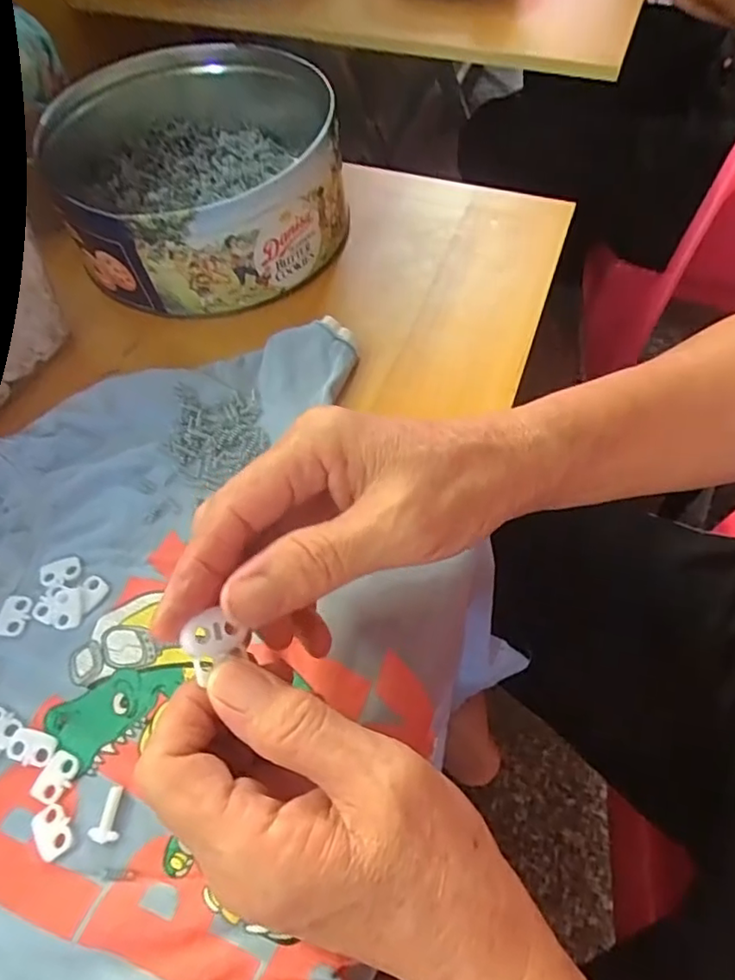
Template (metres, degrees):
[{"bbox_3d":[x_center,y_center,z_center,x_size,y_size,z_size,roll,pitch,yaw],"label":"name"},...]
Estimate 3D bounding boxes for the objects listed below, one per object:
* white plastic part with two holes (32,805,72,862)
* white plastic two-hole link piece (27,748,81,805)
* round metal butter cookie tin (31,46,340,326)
[{"bbox_3d":[-0.121,0.130,0.229,0.012,0.004,0.019,-29,61,-16],"label":"white plastic part with two holes"},{"bbox_3d":[-0.125,0.115,0.239,0.013,0.004,0.019,20,60,14],"label":"white plastic two-hole link piece"},{"bbox_3d":[-0.111,-0.224,0.405,0.179,0.060,0.215,-10,58,-5],"label":"round metal butter cookie tin"}]

